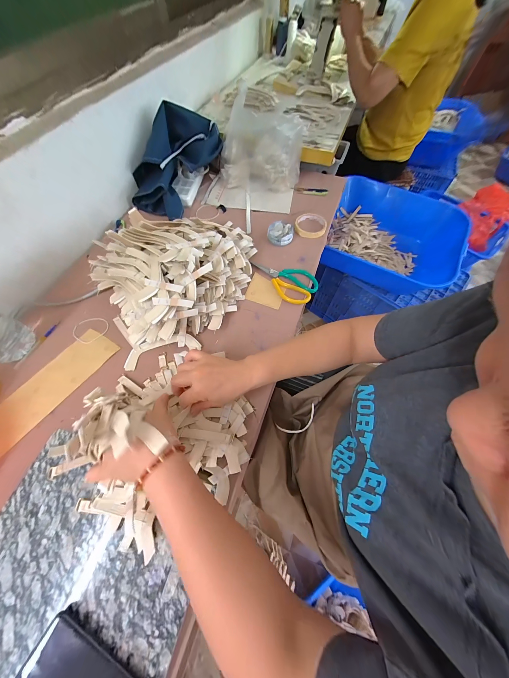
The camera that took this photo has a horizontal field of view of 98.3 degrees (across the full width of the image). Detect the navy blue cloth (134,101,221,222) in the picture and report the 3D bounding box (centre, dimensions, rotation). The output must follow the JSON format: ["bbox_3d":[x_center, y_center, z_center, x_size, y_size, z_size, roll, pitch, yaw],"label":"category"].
[{"bbox_3d":[-0.248,-0.530,0.653,0.184,0.113,0.318,29,90,12],"label":"navy blue cloth"}]

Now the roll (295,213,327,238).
[{"bbox_3d":[0.164,-0.333,0.643,0.087,0.016,0.094,0,64,0],"label":"roll"}]

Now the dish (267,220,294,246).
[{"bbox_3d":[0.073,-0.298,0.619,0.070,0.029,0.073,0,64,0],"label":"dish"}]

